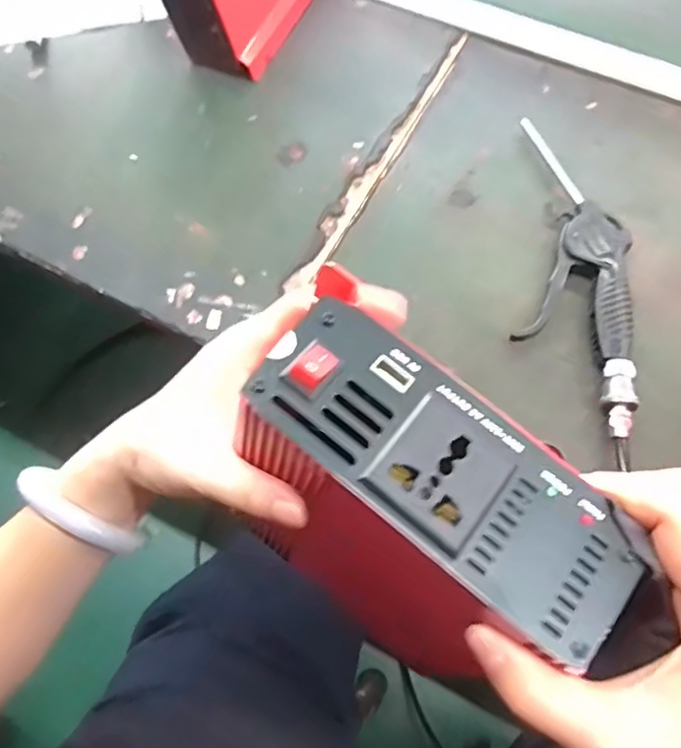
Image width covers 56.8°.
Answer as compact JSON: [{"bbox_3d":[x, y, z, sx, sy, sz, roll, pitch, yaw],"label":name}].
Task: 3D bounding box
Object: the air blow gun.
[{"bbox_3d":[0.173,-0.074,0.473,0.081,0.021,0.272,5,66,3],"label":"air blow gun"}]

